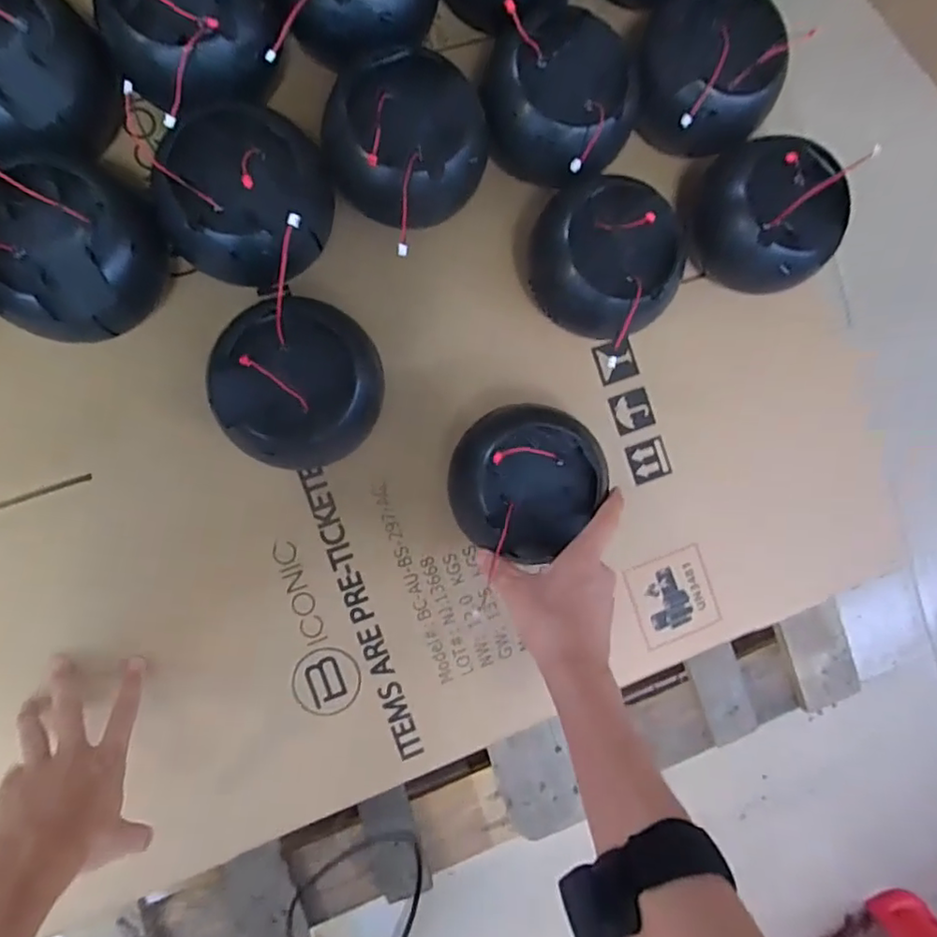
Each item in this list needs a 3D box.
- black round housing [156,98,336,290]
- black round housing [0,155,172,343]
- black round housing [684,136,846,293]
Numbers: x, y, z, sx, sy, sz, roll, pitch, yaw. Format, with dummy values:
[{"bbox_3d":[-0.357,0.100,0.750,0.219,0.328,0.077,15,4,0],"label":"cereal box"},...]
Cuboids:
[{"bbox_3d":[-0.172,-0.209,0.474,0.121,0.083,0.115,0,90,-9],"label":"black round housing"},{"bbox_3d":[-0.299,-0.159,0.462,0.110,0.082,0.120,0,90,-9],"label":"black round housing"},{"bbox_3d":[0.268,-0.228,0.545,0.117,0.093,0.135,-42,96,-7],"label":"black round housing"}]

